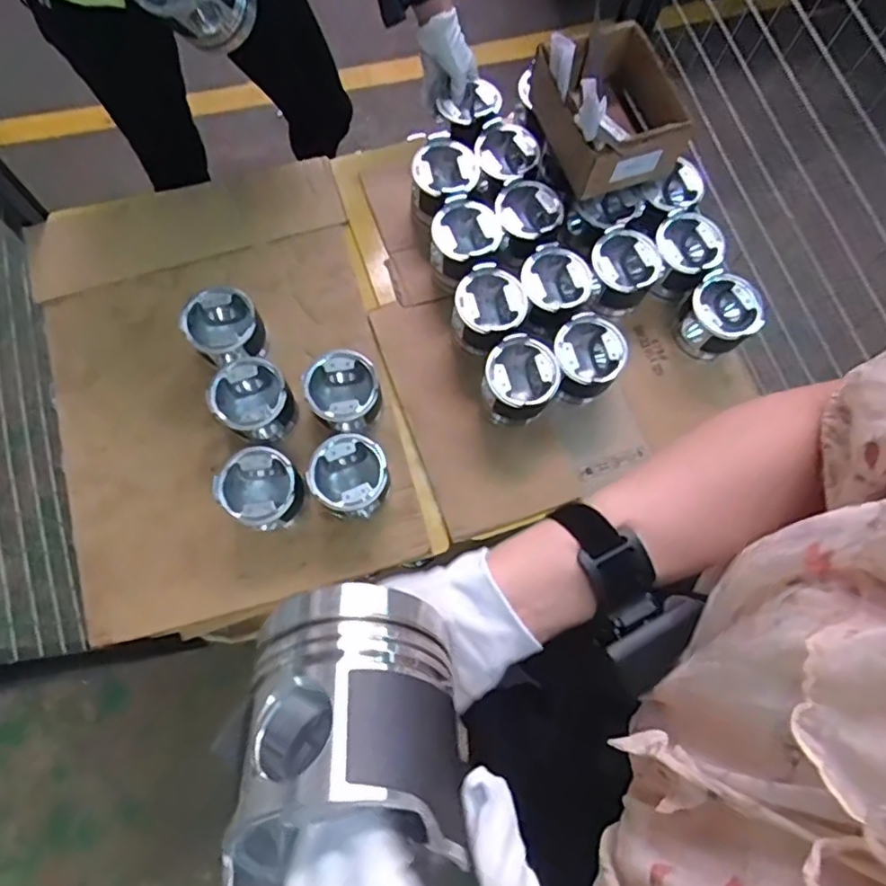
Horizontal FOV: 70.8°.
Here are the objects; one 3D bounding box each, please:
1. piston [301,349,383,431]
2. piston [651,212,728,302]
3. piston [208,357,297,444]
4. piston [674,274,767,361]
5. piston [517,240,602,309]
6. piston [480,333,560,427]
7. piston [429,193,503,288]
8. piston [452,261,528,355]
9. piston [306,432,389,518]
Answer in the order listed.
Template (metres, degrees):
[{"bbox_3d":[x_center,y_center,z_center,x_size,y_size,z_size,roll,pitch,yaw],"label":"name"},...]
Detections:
[{"bbox_3d":[-0.134,-0.060,0.857,0.096,0.103,0.093,1,74,-2],"label":"piston"},{"bbox_3d":[0.356,-0.280,0.932,0.099,0.086,0.095,1,74,-2],"label":"piston"},{"bbox_3d":[-0.257,-0.053,0.855,0.094,0.094,0.094,1,74,-2],"label":"piston"},{"bbox_3d":[0.399,-0.180,0.906,0.093,0.093,0.095,1,74,-2],"label":"piston"},{"bbox_3d":[0.161,-0.226,0.909,0.102,0.066,0.099,40,77,9],"label":"piston"},{"bbox_3d":[0.104,-0.083,0.874,0.098,0.115,0.096,1,74,-2],"label":"piston"},{"bbox_3d":[0.027,-0.294,0.916,0.094,0.089,0.102,1,74,-2],"label":"piston"},{"bbox_3d":[0.062,-0.190,0.895,0.099,0.089,0.099,1,74,-2],"label":"piston"},{"bbox_3d":[-0.122,0.050,0.832,0.097,0.098,0.098,1,74,-2],"label":"piston"}]

